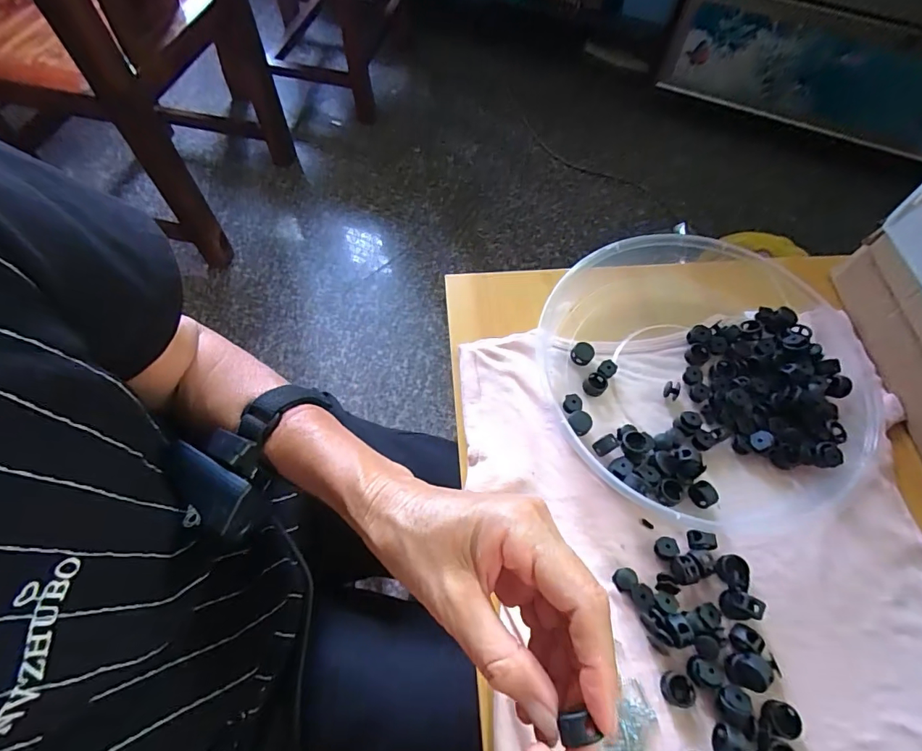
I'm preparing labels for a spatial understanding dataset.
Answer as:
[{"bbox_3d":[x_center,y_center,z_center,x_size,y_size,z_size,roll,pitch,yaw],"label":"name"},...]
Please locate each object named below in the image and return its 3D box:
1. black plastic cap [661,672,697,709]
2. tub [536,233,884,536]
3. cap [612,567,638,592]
[{"bbox_3d":[0.124,0.179,0.262,0.018,0.008,0.016,17,64,7],"label":"black plastic cap"},{"bbox_3d":[0.184,-0.004,0.348,0.245,0.045,0.228,3,63,0],"label":"tub"},{"bbox_3d":[0.104,0.129,0.291,0.015,0.007,0.012,-41,71,-20],"label":"cap"}]

